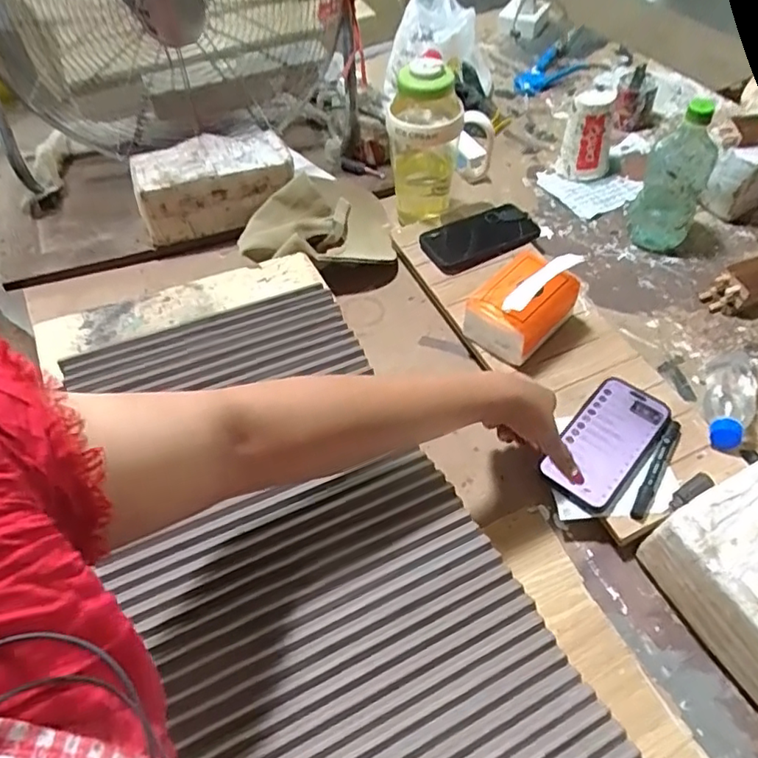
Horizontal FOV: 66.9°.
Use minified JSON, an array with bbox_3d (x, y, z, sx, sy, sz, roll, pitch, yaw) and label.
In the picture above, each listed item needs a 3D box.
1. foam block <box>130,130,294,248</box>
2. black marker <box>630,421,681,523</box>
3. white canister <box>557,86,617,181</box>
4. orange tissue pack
[{"bbox_3d":[-0.233,-0.275,0.827,0.223,0.110,0.093,-18,52,-4],"label":"foam block"},{"bbox_3d":[0.287,0.093,0.594,0.017,0.017,0.128,24,61,25],"label":"black marker"},{"bbox_3d":[0.331,-0.385,0.901,0.077,0.131,0.082,11,56,17],"label":"white canister"},{"bbox_3d":[0.171,-0.099,0.684,0.112,0.090,0.124,35,66,30],"label":"orange tissue pack"}]

